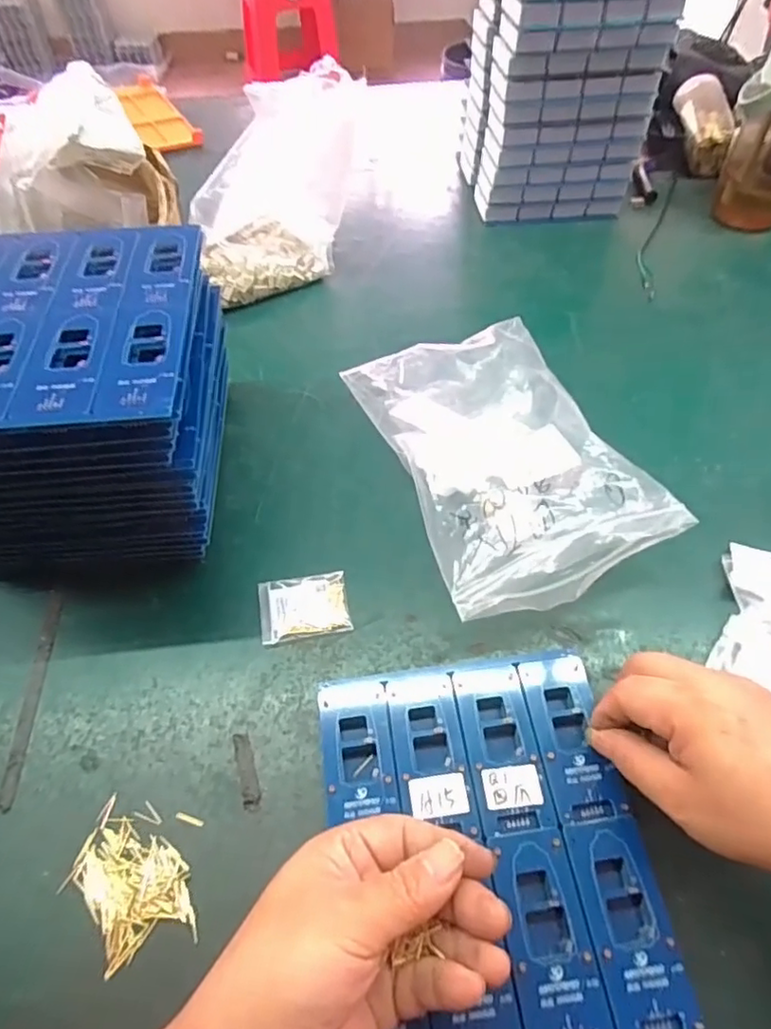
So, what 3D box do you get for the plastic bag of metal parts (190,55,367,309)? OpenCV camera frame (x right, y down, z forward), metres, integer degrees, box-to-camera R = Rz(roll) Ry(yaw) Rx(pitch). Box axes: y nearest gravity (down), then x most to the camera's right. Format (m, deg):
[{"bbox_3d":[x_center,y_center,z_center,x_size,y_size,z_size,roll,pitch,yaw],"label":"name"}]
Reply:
[{"bbox_3d":[-0.106,-0.319,0.597,0.165,0.176,0.093,-25,57,-16],"label":"plastic bag of metal parts"}]

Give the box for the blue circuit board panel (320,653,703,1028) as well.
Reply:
[{"bbox_3d":[0.053,0.172,0.316,0.158,0.006,0.188,-7,54,-3],"label":"blue circuit board panel"}]

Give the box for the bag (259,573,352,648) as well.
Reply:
[{"bbox_3d":[-0.056,0.064,0.414,0.059,0.007,0.046,-10,54,-5],"label":"bag"}]

